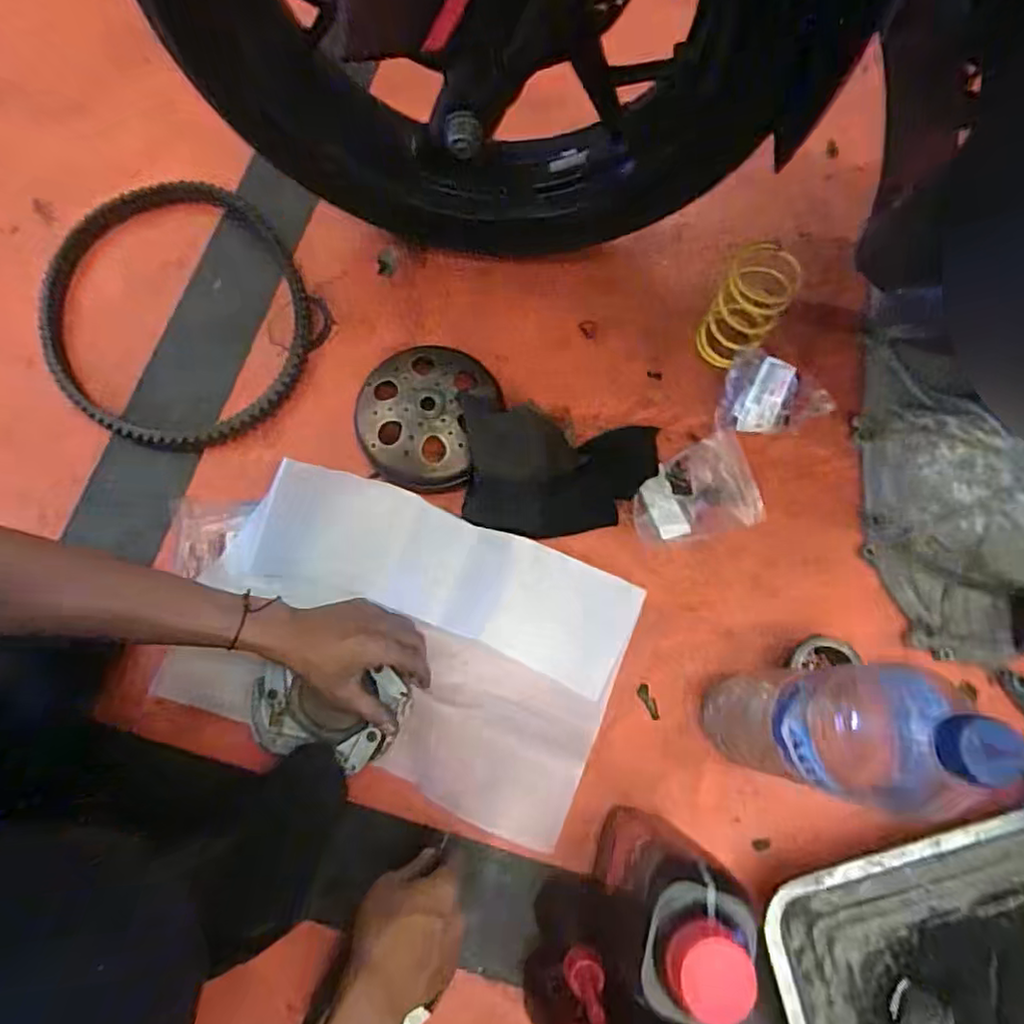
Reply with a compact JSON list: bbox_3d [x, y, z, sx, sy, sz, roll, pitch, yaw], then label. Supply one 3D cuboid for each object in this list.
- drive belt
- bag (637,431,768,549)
[{"bbox_3d":[-0.391,-0.242,0.706,0.285,0.033,0.366,-15,74,-4],"label":"drive belt"},{"bbox_3d":[0.186,-0.017,0.630,0.132,0.018,0.093,-21,75,-5],"label":"bag"}]

